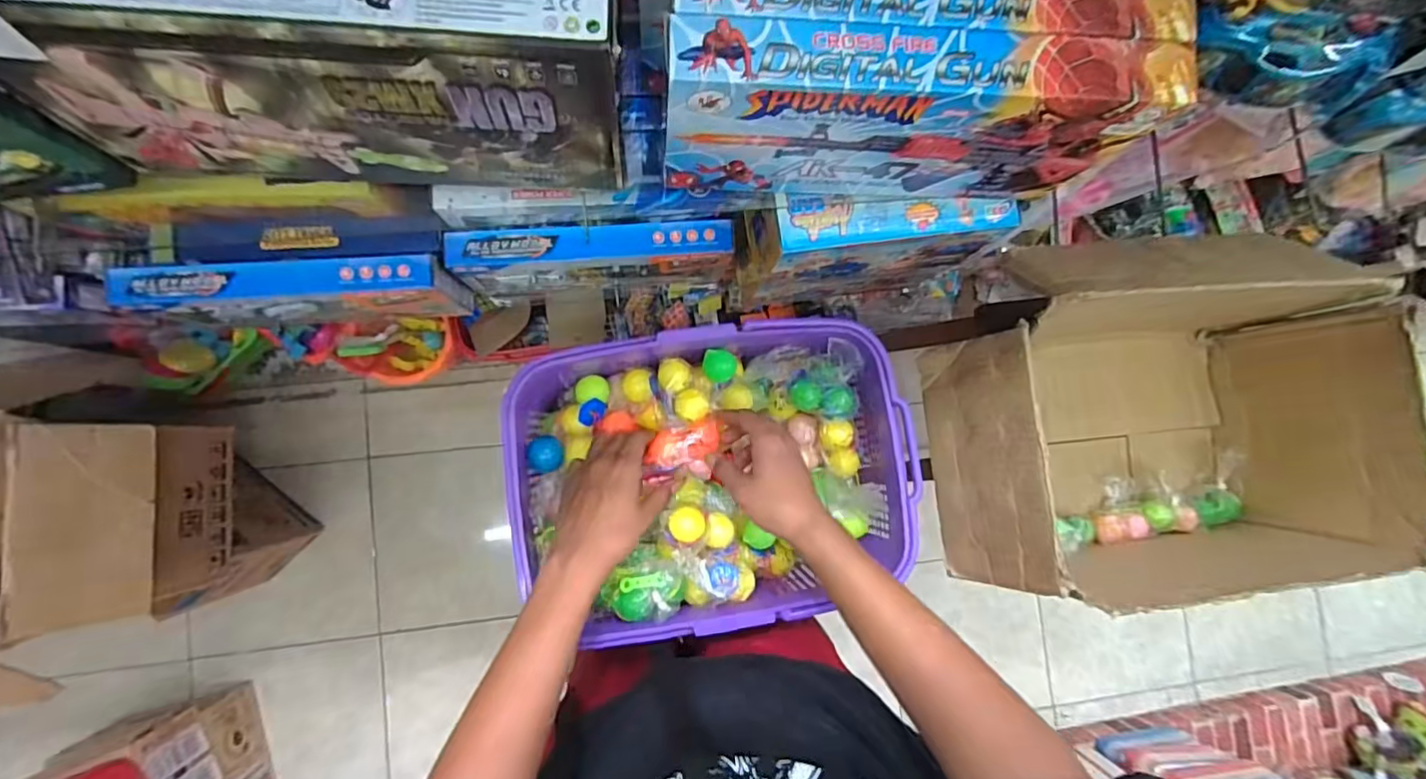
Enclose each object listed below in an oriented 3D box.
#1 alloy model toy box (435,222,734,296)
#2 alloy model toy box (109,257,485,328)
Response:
[{"bbox_3d":[-0.158,-0.177,0.812,0.347,0.158,0.050,-4,86,-6],"label":"alloy model toy box"},{"bbox_3d":[-0.515,-0.117,0.767,0.365,0.163,0.057,-3,86,-6],"label":"alloy model toy box"}]

